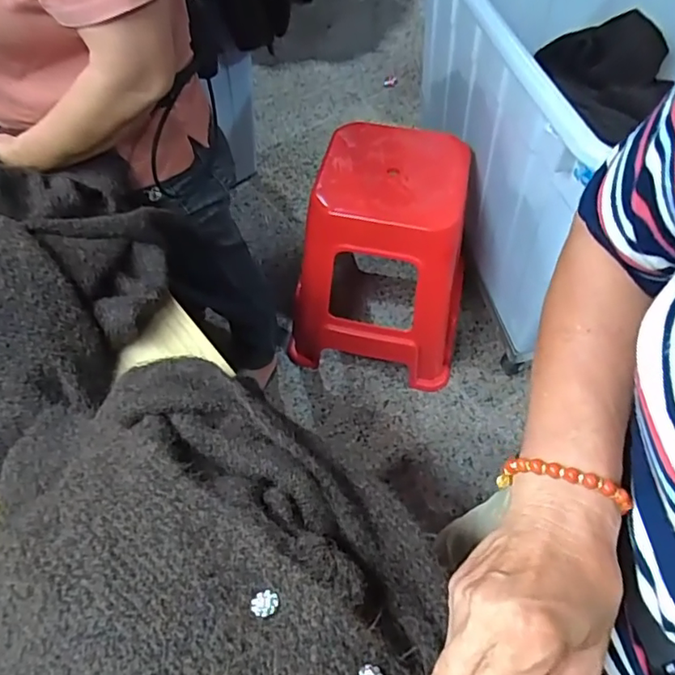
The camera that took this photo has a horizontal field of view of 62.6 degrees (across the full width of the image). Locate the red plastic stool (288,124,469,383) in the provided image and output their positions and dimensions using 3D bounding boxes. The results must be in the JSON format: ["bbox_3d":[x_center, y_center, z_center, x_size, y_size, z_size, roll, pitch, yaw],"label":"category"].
[{"bbox_3d":[0.116,-0.189,1.335,0.388,0.504,0.354,11,56,7],"label":"red plastic stool"}]

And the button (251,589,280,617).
[{"bbox_3d":[-0.040,0.145,0.304,0.014,0.004,0.014,0,55,0],"label":"button"}]

